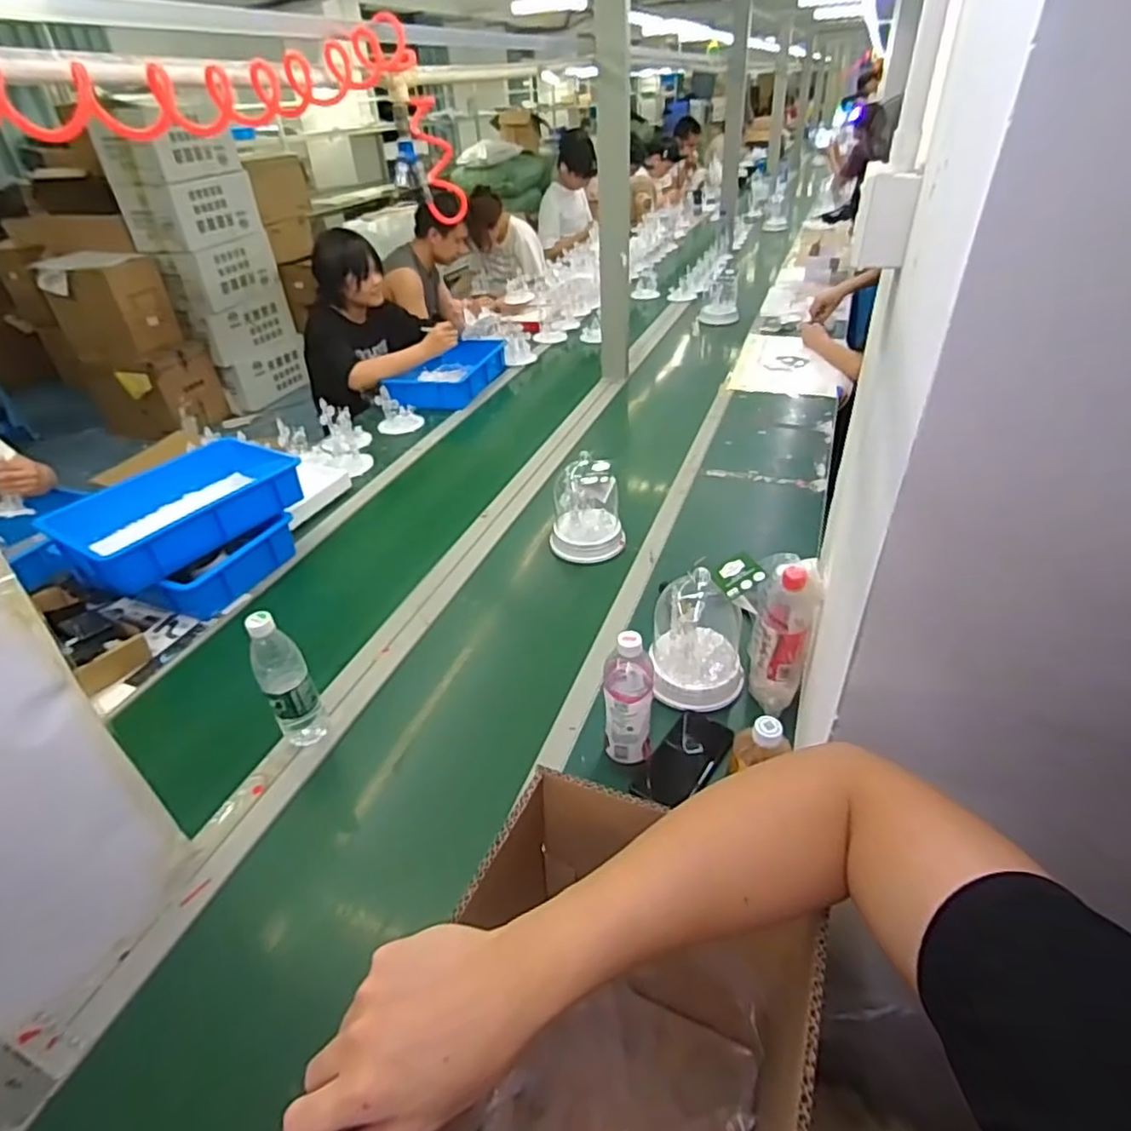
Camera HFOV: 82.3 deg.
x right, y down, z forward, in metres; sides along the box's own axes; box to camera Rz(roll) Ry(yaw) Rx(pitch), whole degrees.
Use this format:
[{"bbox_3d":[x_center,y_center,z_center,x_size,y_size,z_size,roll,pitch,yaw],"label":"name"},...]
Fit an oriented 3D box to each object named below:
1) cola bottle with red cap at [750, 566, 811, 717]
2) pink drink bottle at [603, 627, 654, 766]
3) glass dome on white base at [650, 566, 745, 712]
[{"bbox_3d":[0.303,0.107,0.914,0.076,0.214,0.076,12,39,20],"label":"cola bottle with red cap"},{"bbox_3d":[0.083,0.170,0.846,0.065,0.195,0.063,-2,36,2],"label":"pink drink bottle"},{"bbox_3d":[0.198,0.103,0.955,0.141,0.173,0.135,4,37,10],"label":"glass dome on white base"}]

